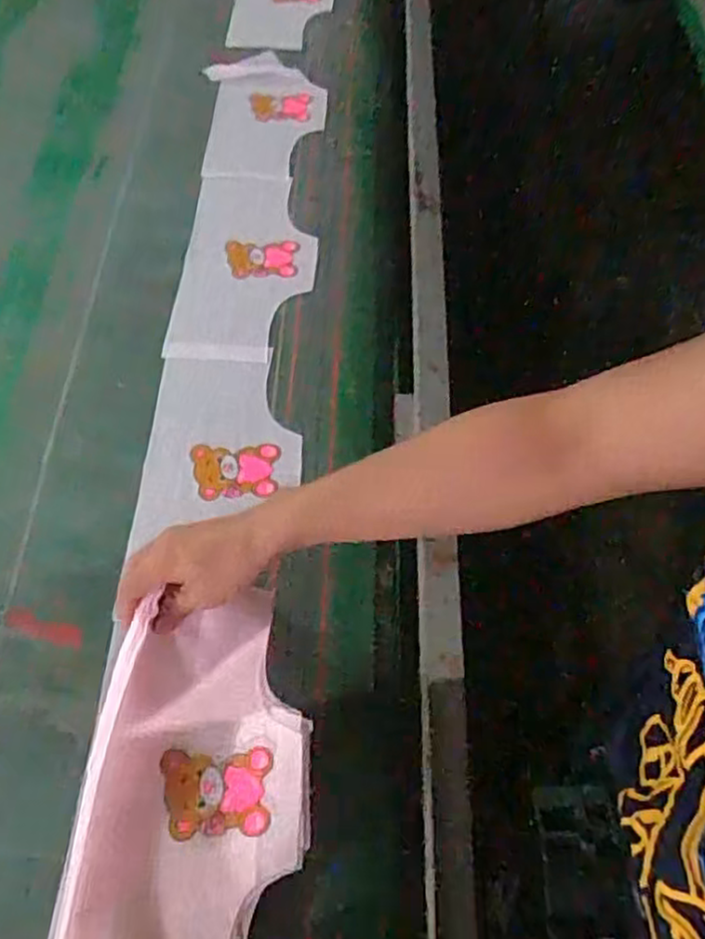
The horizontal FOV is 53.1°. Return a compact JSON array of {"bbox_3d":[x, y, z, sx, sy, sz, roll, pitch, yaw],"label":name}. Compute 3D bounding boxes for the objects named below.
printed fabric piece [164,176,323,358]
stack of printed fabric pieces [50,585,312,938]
[{"bbox_3d":[-0.123,-0.253,0.842,0.152,0.010,0.299,3,63,0],"label":"printed fabric piece"},{"bbox_3d":[-0.114,0.233,0.516,0.160,0.033,0.282,6,63,2],"label":"stack of printed fabric pieces"}]

